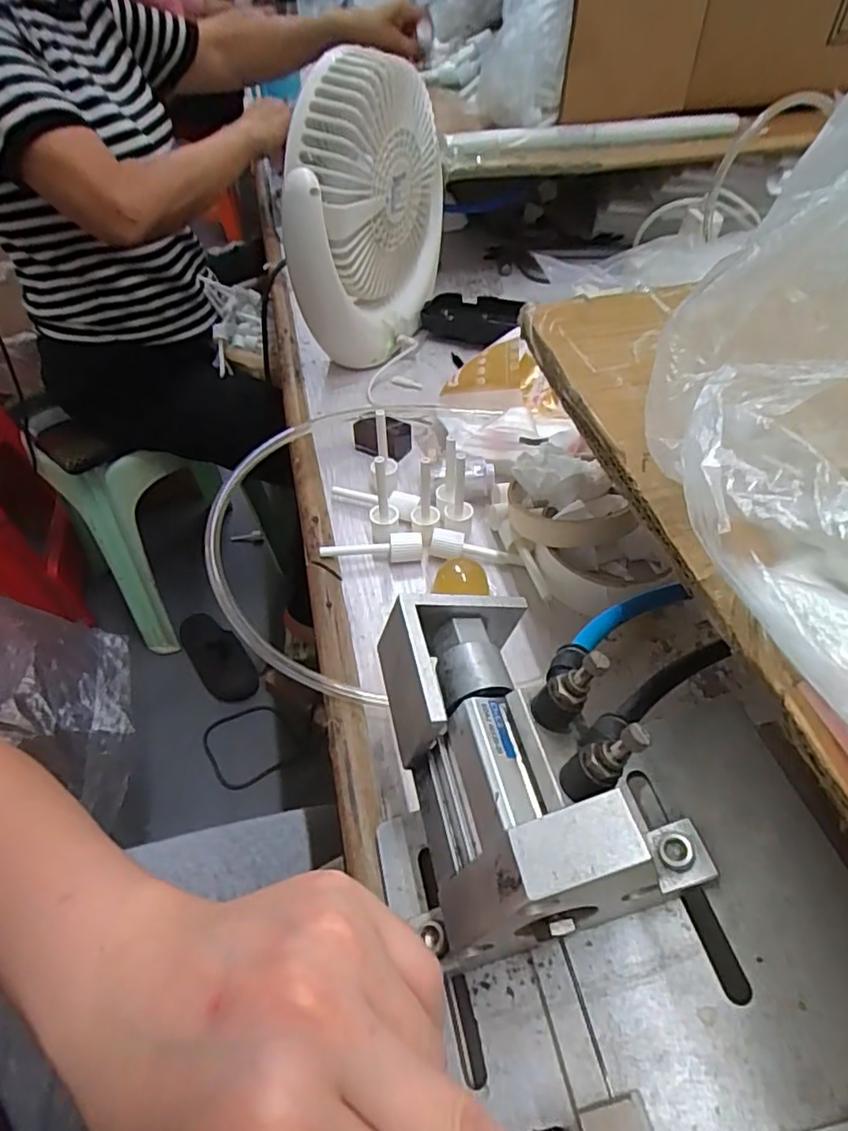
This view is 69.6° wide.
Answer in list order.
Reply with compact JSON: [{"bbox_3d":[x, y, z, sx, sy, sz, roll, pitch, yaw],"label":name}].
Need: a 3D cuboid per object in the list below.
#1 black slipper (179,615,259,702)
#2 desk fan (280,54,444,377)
[{"bbox_3d":[-0.398,0.165,1.153,0.090,0.044,0.217,-37,73,-27],"label":"black slipper"},{"bbox_3d":[-0.046,-0.288,0.519,0.085,0.226,0.203,19,51,19],"label":"desk fan"}]

